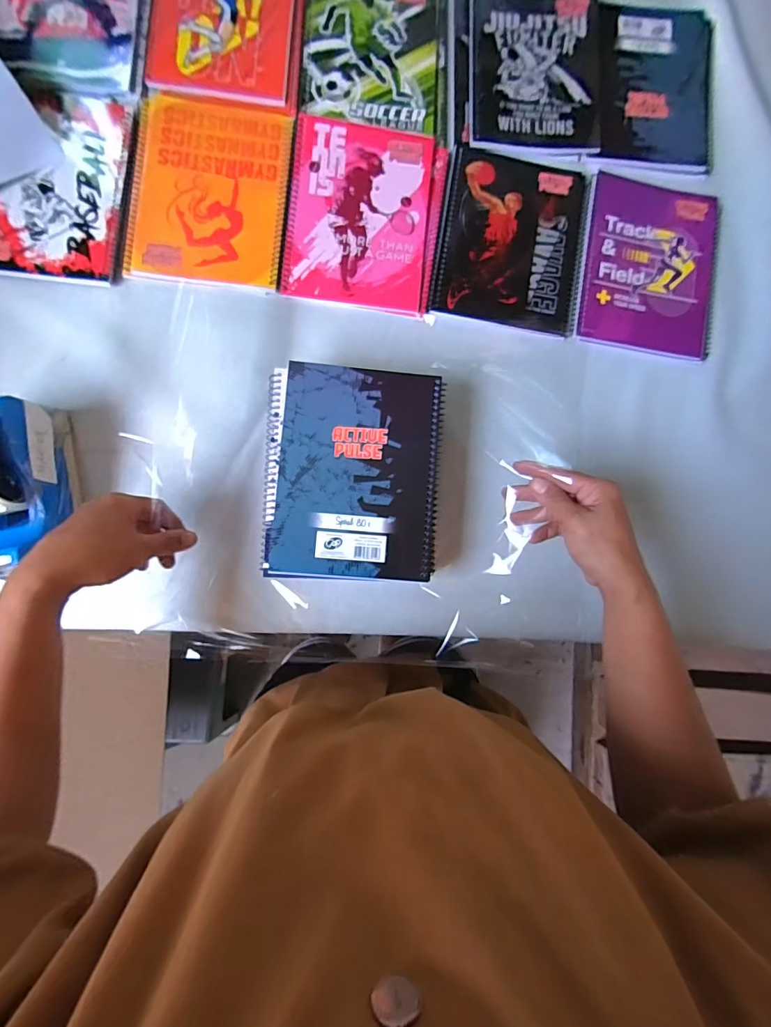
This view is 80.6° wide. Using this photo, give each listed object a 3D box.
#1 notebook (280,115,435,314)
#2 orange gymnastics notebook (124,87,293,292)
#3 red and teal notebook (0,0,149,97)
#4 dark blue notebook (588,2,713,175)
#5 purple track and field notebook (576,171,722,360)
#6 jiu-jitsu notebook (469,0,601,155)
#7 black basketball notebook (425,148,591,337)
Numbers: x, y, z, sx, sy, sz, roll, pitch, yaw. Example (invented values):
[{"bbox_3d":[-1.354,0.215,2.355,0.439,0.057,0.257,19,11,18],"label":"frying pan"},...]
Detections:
[{"bbox_3d":[-0.029,-0.321,0.487,0.147,0.008,0.194,5,86,-4],"label":"notebook"},{"bbox_3d":[-0.185,-0.340,0.477,0.157,0.007,0.204,5,86,-4],"label":"orange gymnastics notebook"},{"bbox_3d":[-0.330,-0.551,0.482,0.149,0.010,0.207,3,86,-4],"label":"red and teal notebook"},{"bbox_3d":[0.318,-0.494,0.524,0.147,0.008,0.206,5,86,-4],"label":"dark blue notebook"},{"bbox_3d":[0.303,-0.280,0.511,0.163,0.007,0.202,8,86,-4],"label":"purple track and field notebook"},{"bbox_3d":[0.170,-0.506,0.513,0.146,0.008,0.195,2,86,-4],"label":"jiu-jitsu notebook"},{"bbox_3d":[0.140,-0.301,0.500,0.159,0.006,0.197,9,86,-4],"label":"black basketball notebook"}]

